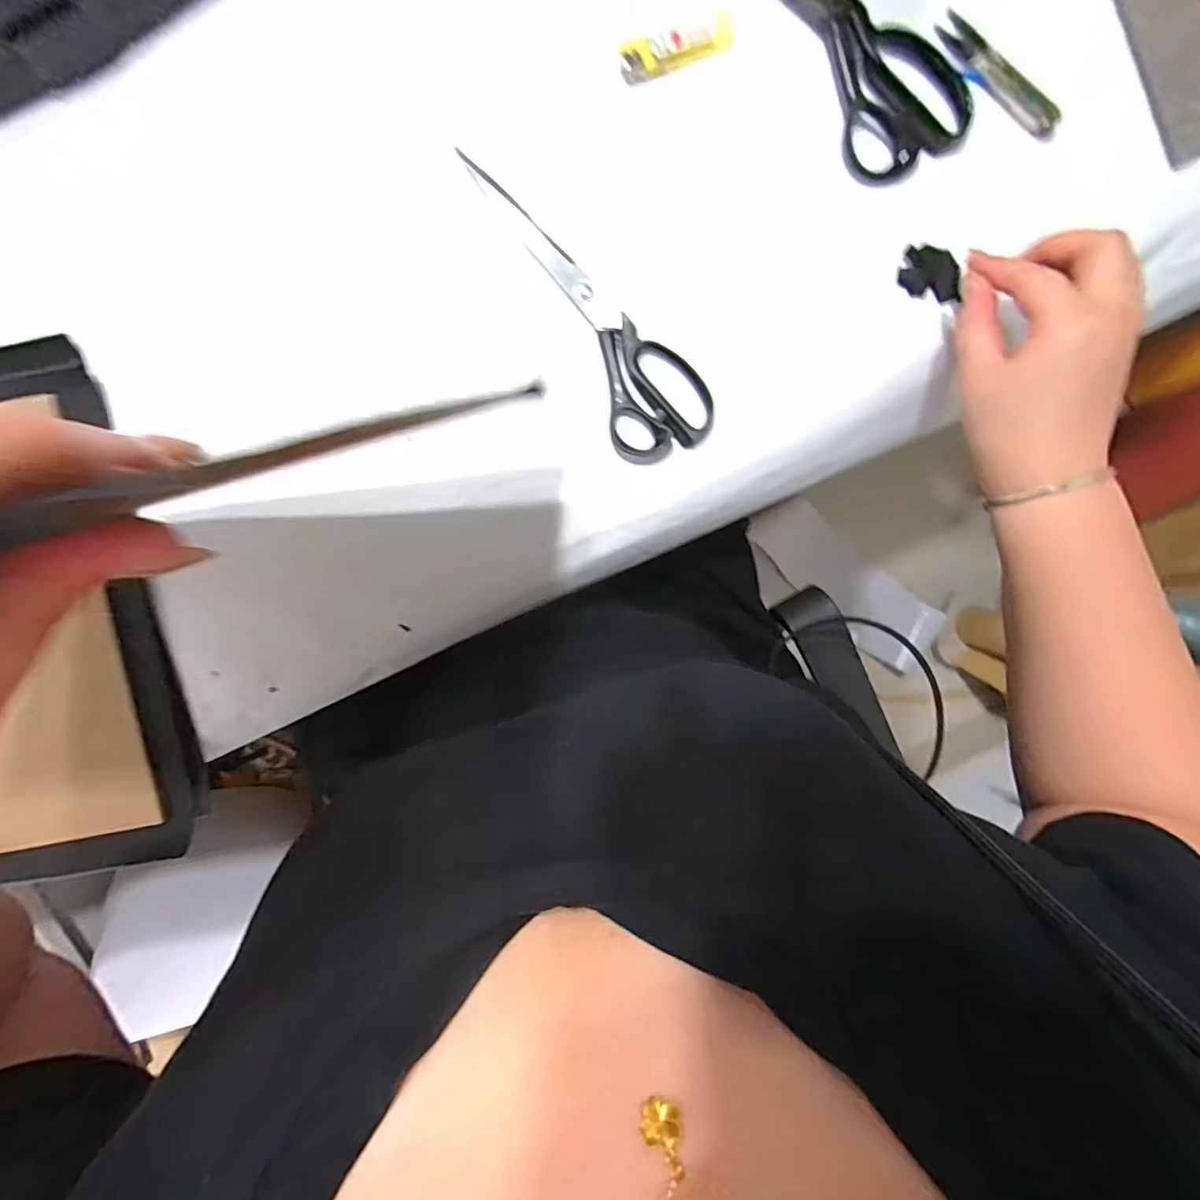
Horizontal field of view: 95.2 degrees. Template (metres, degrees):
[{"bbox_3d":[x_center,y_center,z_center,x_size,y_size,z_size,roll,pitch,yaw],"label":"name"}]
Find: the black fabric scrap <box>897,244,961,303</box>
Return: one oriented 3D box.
[{"bbox_3d":[0.225,-0.224,0.373,0.038,0.007,0.032,10,94,-1],"label":"black fabric scrap"}]

